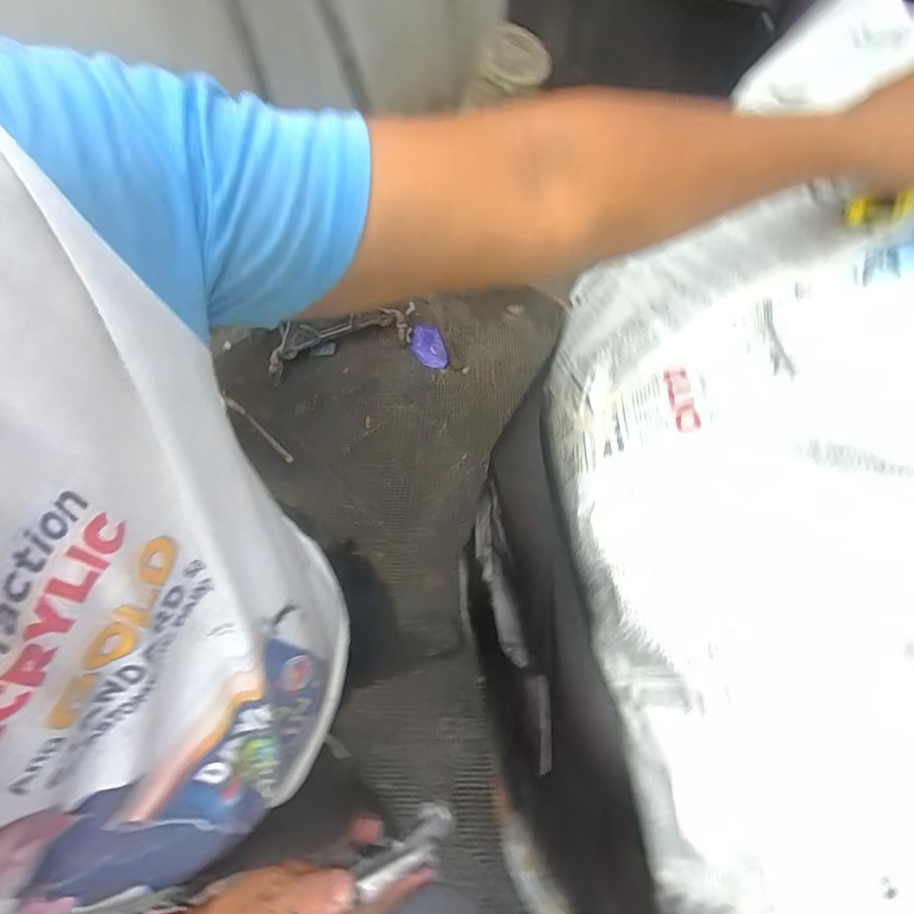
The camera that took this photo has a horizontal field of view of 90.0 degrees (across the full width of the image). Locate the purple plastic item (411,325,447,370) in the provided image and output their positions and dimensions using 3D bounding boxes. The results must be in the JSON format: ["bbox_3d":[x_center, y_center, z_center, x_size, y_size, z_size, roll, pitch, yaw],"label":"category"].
[{"bbox_3d":[-0.116,-0.451,1.875,0.169,0.154,0.014,15,23,23],"label":"purple plastic item"}]

